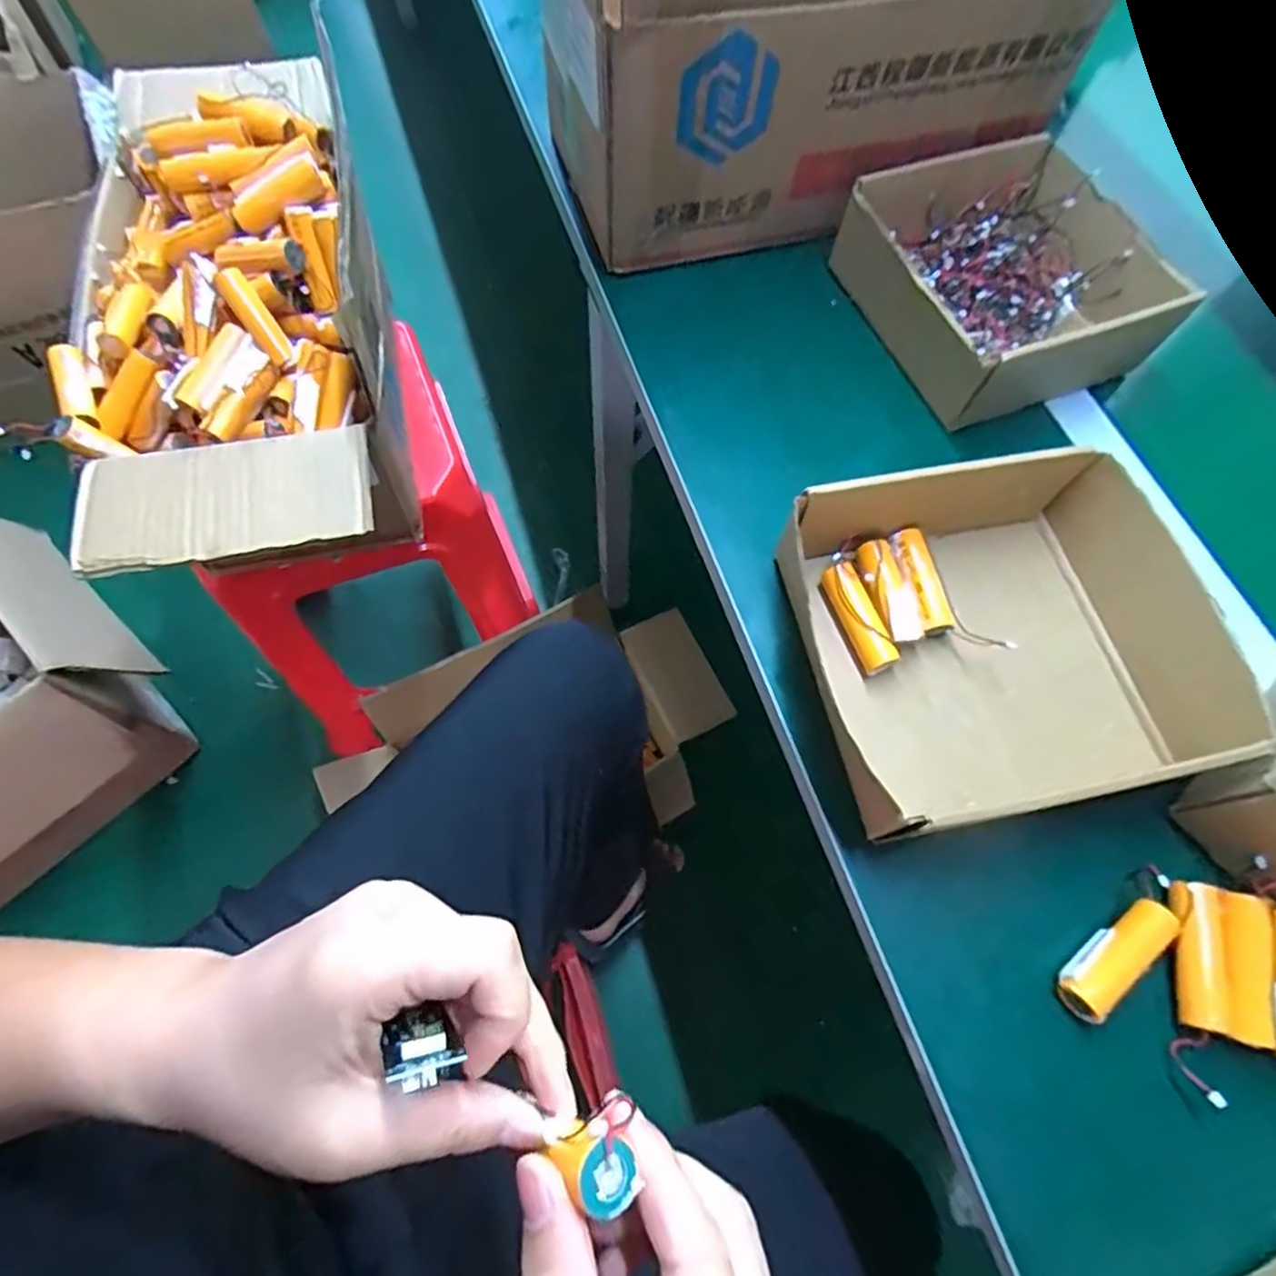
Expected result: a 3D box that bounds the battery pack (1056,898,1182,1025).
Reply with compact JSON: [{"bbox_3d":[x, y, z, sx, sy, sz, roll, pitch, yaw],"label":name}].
[{"bbox_3d":[0.251,0.168,0.348,0.076,0.020,0.025,-31,71,-15],"label":"battery pack"}]

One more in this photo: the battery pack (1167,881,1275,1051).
[{"bbox_3d":[0.302,0.167,0.344,0.043,0.018,0.070,16,67,4],"label":"battery pack"}]

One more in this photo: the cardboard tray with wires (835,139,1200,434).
[{"bbox_3d":[0.279,-0.281,0.517,0.204,0.069,0.200,-22,69,-11],"label":"cardboard tray with wires"}]

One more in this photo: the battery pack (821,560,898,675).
[{"bbox_3d":[0.138,-0.011,0.418,0.021,0.023,0.069,-16,68,-9],"label":"battery pack"}]

